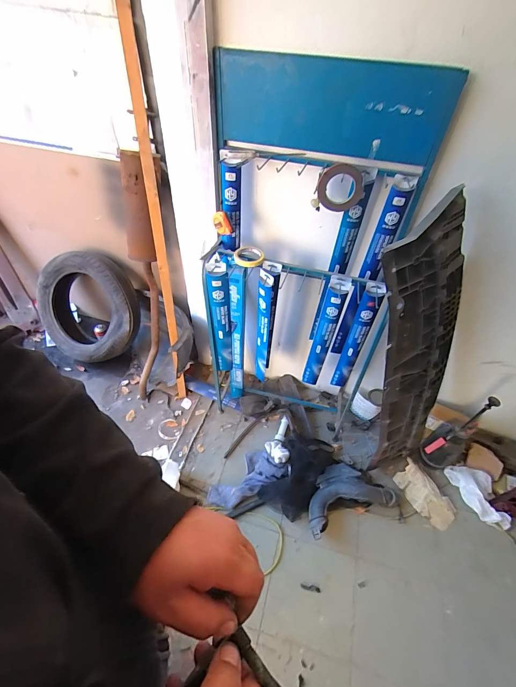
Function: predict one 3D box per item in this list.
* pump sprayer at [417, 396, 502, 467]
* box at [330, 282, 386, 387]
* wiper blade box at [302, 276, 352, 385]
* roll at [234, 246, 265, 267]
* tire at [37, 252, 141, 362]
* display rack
[{"bbox_3d":[0.799,0.388,1.293,0.169,0.455,0.130,-26,55,-24],"label":"pump sprayer"},{"bbox_3d":[0.358,-0.007,1.167,0.073,0.517,0.047,25,52,18],"label":"box"},{"bbox_3d":[0.243,-0.020,1.167,0.075,0.526,0.047,20,51,14],"label":"wiper blade box"},{"bbox_3d":[-0.030,-0.285,1.028,0.095,0.027,0.095,2,49,-2],"label":"roll"},{"bbox_3d":[-0.889,-0.180,1.699,0.554,0.544,0.223,-23,7,20],"label":"tire"},{"bbox_3d":[0.139,-0.164,1.185,0.615,1.311,0.321,13,51,10],"label":"display rack"}]

